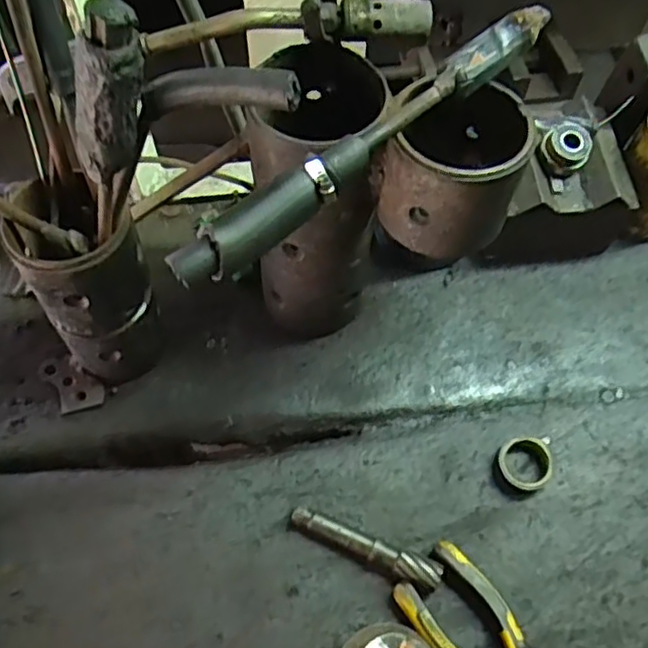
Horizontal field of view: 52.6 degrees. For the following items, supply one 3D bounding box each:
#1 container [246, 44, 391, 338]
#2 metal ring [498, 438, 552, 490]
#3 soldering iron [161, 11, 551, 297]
[{"bbox_3d":[-0.004,-0.085,0.489,0.094,0.226,0.084,-37,67,-19],"label":"container"},{"bbox_3d":[0.160,0.110,0.520,0.040,0.019,0.045,41,68,20],"label":"metal ring"},{"bbox_3d":[0.029,-0.108,0.373,0.272,0.025,0.028,-39,68,-20],"label":"soldering iron"}]

